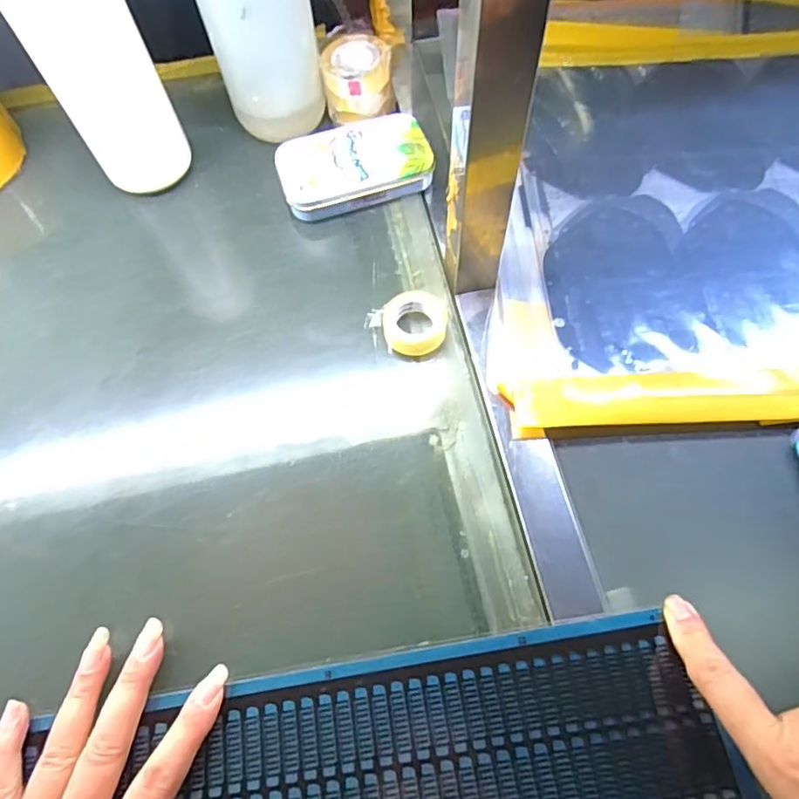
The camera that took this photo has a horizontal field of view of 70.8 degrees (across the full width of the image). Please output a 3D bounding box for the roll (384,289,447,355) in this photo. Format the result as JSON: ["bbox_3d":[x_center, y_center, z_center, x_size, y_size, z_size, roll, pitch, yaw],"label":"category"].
[{"bbox_3d":[0.011,-0.050,0.365,0.040,0.012,0.042,-1,66,2],"label":"roll"}]

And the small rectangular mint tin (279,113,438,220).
[{"bbox_3d":[-0.033,-0.173,0.417,0.108,0.025,0.064,-18,67,-5],"label":"small rectangular mint tin"}]

